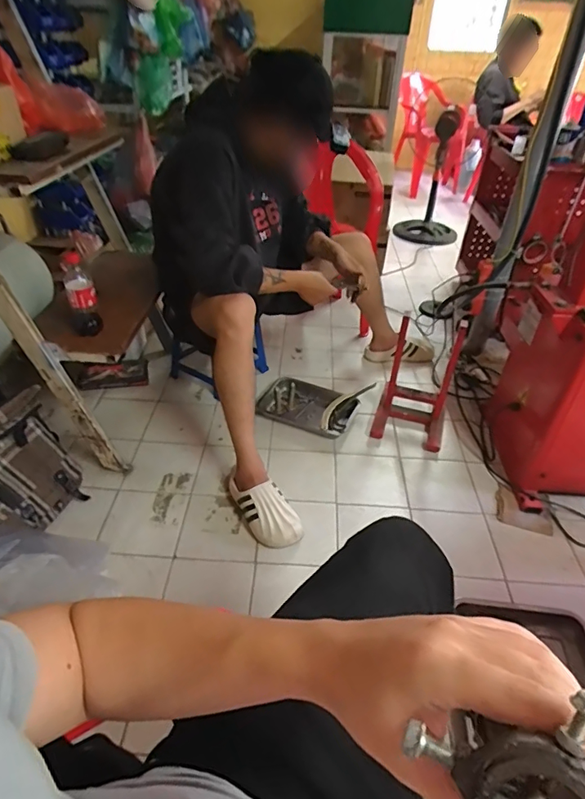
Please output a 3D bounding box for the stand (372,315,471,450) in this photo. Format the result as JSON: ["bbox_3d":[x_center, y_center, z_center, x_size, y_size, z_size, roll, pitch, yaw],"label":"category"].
[{"bbox_3d":[0.387,-0.058,1.467,0.219,0.340,0.175,14,40,13],"label":"stand"}]

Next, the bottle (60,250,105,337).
[{"bbox_3d":[-0.492,-0.251,1.111,0.066,0.175,0.072,-9,40,-14],"label":"bottle"}]

